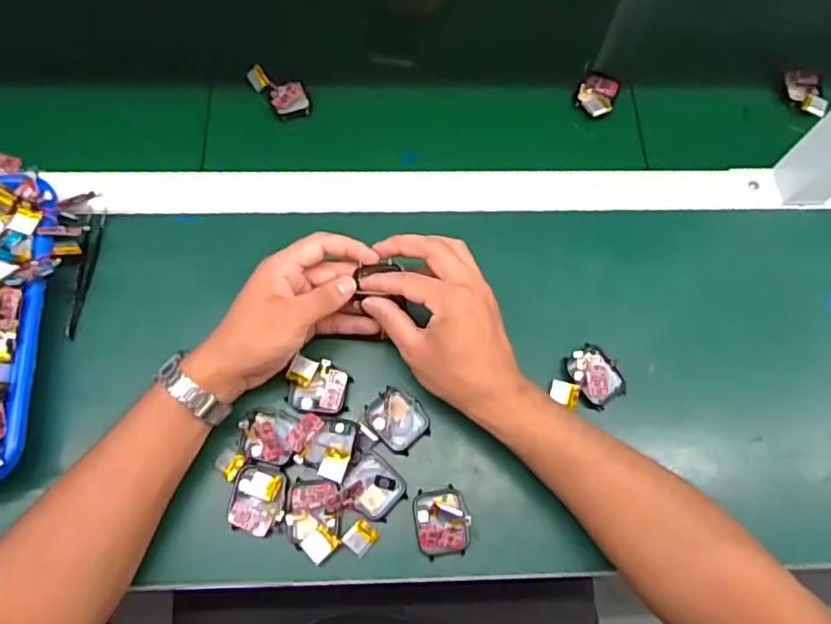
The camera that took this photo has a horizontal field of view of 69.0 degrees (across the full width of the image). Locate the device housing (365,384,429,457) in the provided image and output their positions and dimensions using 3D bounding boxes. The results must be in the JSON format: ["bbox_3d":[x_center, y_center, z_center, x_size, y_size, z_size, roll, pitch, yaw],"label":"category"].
[{"bbox_3d":[-0.014,0.083,0.467,0.039,0.007,0.046,-43,77,-16],"label":"device housing"}]

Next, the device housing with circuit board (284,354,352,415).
[{"bbox_3d":[-0.076,0.059,0.470,0.047,0.015,0.041,6,70,0],"label":"device housing with circuit board"}]

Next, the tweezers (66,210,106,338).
[{"bbox_3d":[-0.273,-0.032,0.500,0.010,0.012,0.109,3,70,-1],"label":"tweezers"}]

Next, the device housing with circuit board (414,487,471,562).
[{"bbox_3d":[0.020,0.152,0.439,0.039,0.017,0.046,-8,70,-5],"label":"device housing with circuit board"}]

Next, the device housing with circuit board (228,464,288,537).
[{"bbox_3d":[-0.115,0.136,0.441,0.039,0.007,0.049,3,70,-1],"label":"device housing with circuit board"}]

